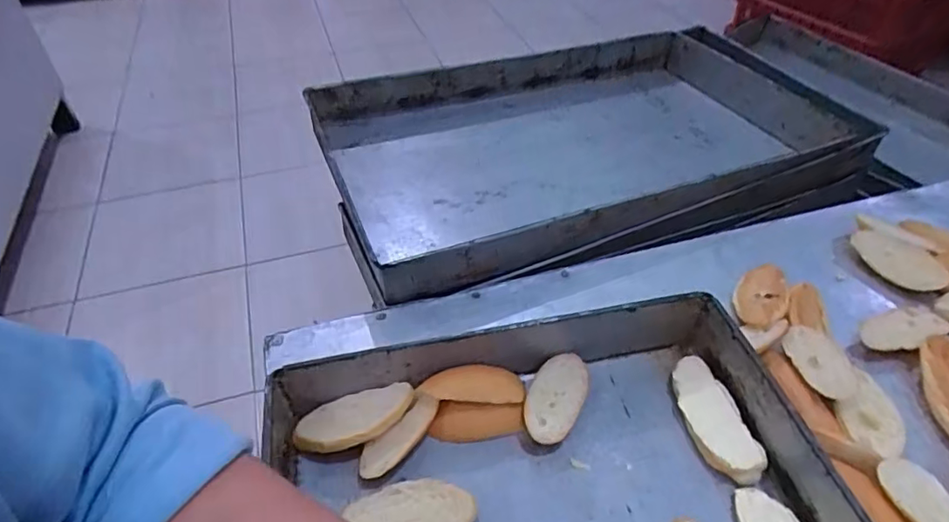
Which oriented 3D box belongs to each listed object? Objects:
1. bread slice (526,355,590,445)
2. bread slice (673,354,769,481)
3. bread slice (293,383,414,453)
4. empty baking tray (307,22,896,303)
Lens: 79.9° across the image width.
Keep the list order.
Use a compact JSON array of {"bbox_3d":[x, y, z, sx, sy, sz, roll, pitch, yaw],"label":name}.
[{"bbox_3d":[0.067,0.113,0.462,0.041,0.025,0.078,20,45,19],"label":"bread slice"},{"bbox_3d":[0.188,0.124,0.449,0.039,0.021,0.104,-5,42,-7],"label":"bread slice"},{"bbox_3d":[-0.092,0.122,0.439,0.092,0.017,0.041,-18,31,-8],"label":"bread slice"},{"bbox_3d":[0.138,-0.163,0.753,0.641,0.083,0.380,-14,44,-17],"label":"empty baking tray"}]

